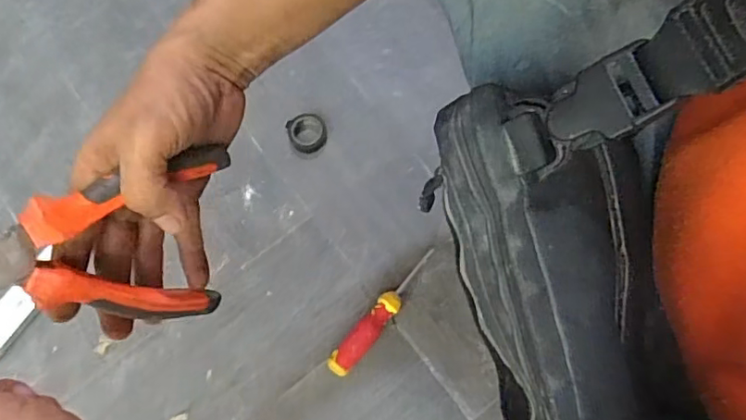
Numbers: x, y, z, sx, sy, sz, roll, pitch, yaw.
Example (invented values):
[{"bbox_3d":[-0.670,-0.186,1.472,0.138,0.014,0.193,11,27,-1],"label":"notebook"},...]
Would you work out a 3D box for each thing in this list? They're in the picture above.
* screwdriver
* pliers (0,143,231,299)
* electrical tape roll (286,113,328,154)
[{"bbox_3d":[0.013,0.117,0.663,0.028,0.028,0.177,39,79,10],"label":"screwdriver"},{"bbox_3d":[-0.155,0.013,0.309,0.014,0.160,0.092,19,106,45],"label":"pliers"},{"bbox_3d":[-0.084,-0.101,0.734,0.047,0.014,0.054,-25,76,-6],"label":"electrical tape roll"}]

